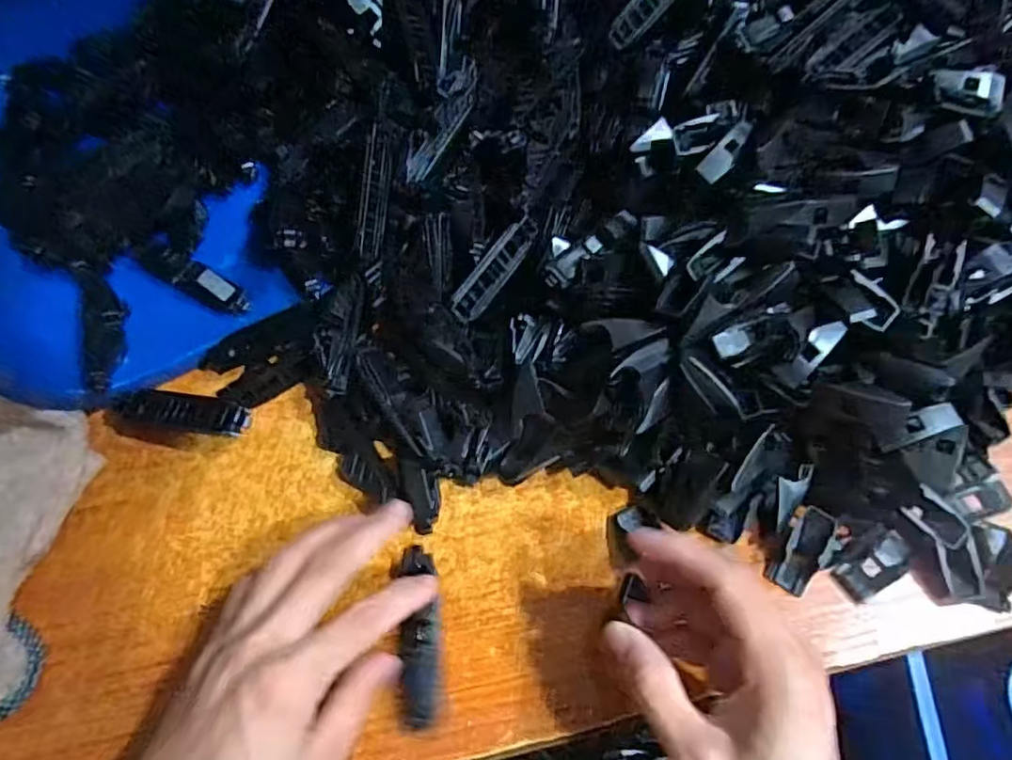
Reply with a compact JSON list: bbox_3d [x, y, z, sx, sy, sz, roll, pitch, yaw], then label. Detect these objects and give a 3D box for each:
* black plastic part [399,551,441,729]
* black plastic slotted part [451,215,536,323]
[{"bbox_3d":[-0.041,0.120,0.294,0.018,0.005,0.079,-4,61,-2],"label":"black plastic part"},{"bbox_3d":[-0.006,-0.063,0.348,0.013,0.014,0.073,30,66,15],"label":"black plastic slotted part"}]

